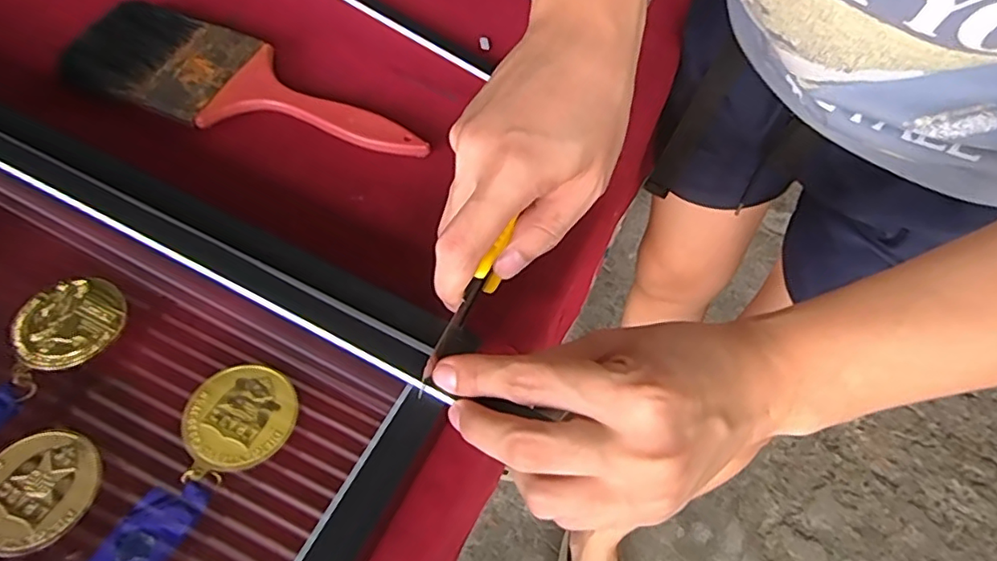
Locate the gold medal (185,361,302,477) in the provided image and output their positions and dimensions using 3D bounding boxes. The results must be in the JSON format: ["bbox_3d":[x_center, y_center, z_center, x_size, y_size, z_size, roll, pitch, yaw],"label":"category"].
[{"bbox_3d":[-0.118,0.062,0.268,0.047,0.004,0.049,-8,61,-11],"label":"gold medal"}]

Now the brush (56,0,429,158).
[{"bbox_3d":[-0.169,-0.132,0.405,0.248,0.019,0.087,18,59,6],"label":"brush"}]

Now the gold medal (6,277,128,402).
[{"bbox_3d":[-0.209,0.023,0.286,0.048,0.007,0.052,-17,62,-20],"label":"gold medal"}]

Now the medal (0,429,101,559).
[{"bbox_3d":[-0.191,0.087,0.241,0.046,0.004,0.050,1,57,-5],"label":"medal"}]

